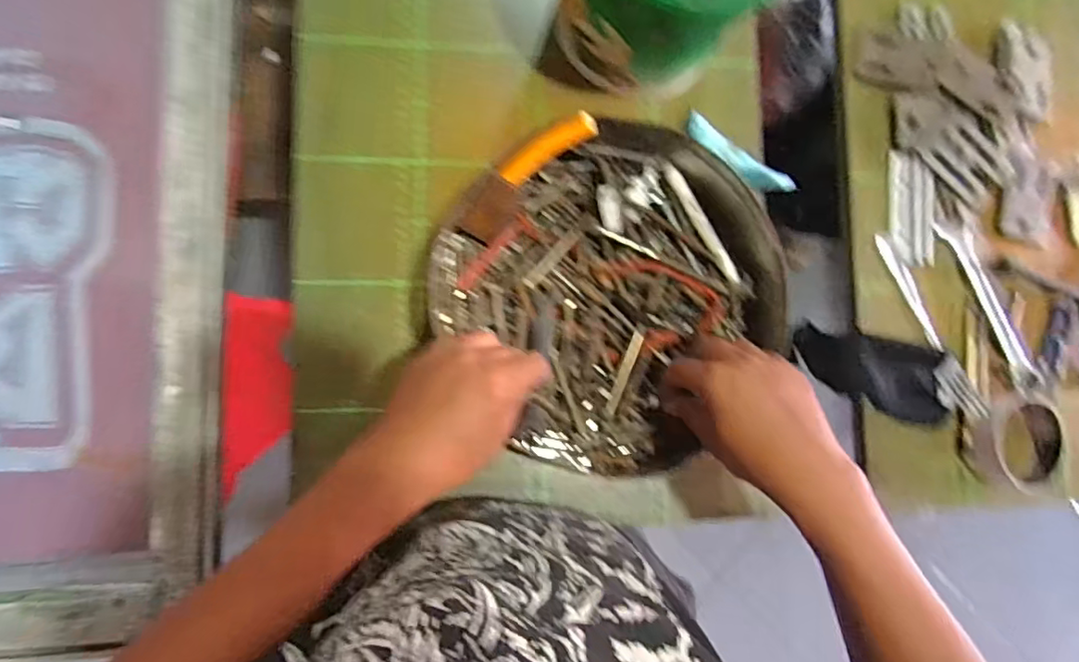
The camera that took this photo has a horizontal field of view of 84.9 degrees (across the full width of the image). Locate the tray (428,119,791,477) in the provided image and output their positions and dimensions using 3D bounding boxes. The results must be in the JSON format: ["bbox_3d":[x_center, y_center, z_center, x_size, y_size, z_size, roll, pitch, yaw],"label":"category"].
[{"bbox_3d":[0.067,-0.031,0.477,0.261,0.047,0.249,0,89,-8],"label":"tray"}]

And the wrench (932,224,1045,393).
[{"bbox_3d":[0.418,-0.023,0.542,0.028,0.005,0.173,-25,89,-10],"label":"wrench"}]

